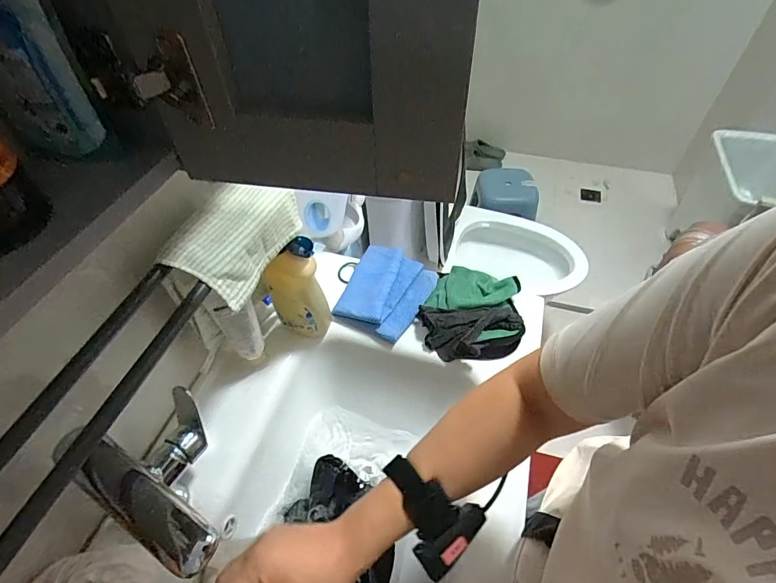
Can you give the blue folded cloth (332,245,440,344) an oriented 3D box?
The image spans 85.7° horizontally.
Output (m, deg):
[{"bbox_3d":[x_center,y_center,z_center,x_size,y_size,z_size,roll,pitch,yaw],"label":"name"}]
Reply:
[{"bbox_3d":[-0.004,-0.005,0.709,0.140,0.025,0.160,22,55,17],"label":"blue folded cloth"}]

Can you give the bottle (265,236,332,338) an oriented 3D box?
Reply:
[{"bbox_3d":[-0.131,0.002,0.605,0.078,0.172,0.050,-17,53,-12],"label":"bottle"}]

